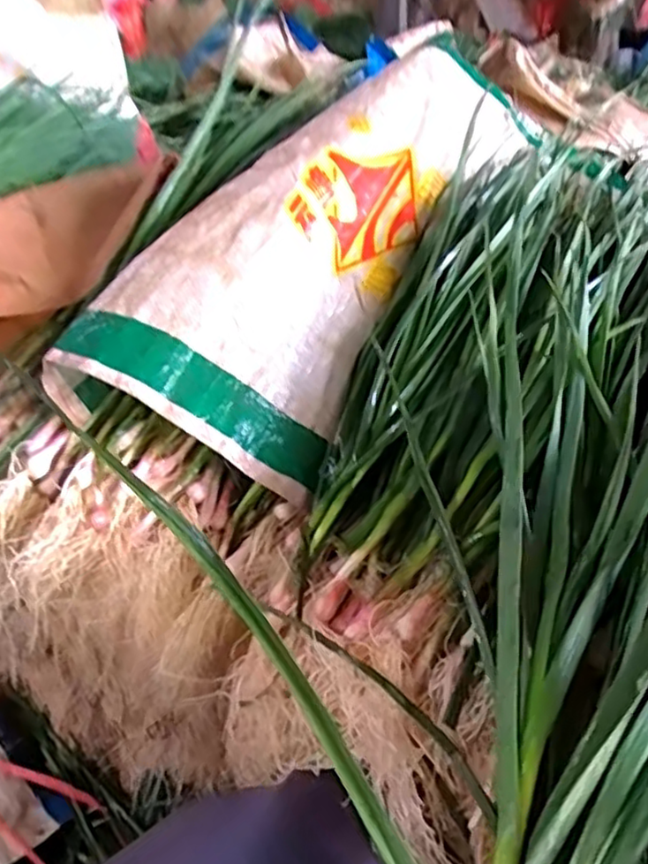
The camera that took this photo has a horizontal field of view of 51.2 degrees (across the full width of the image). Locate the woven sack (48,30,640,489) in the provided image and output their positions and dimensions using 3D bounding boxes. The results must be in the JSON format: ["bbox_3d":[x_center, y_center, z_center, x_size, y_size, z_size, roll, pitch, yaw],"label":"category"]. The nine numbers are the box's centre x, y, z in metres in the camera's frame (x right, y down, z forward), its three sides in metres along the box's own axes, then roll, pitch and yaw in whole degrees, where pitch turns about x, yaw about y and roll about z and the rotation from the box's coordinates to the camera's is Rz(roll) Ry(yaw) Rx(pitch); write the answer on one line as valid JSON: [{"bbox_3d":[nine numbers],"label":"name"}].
[{"bbox_3d":[0.024,-0.164,0.559,0.190,0.107,0.506,29,64,27],"label":"woven sack"}]

